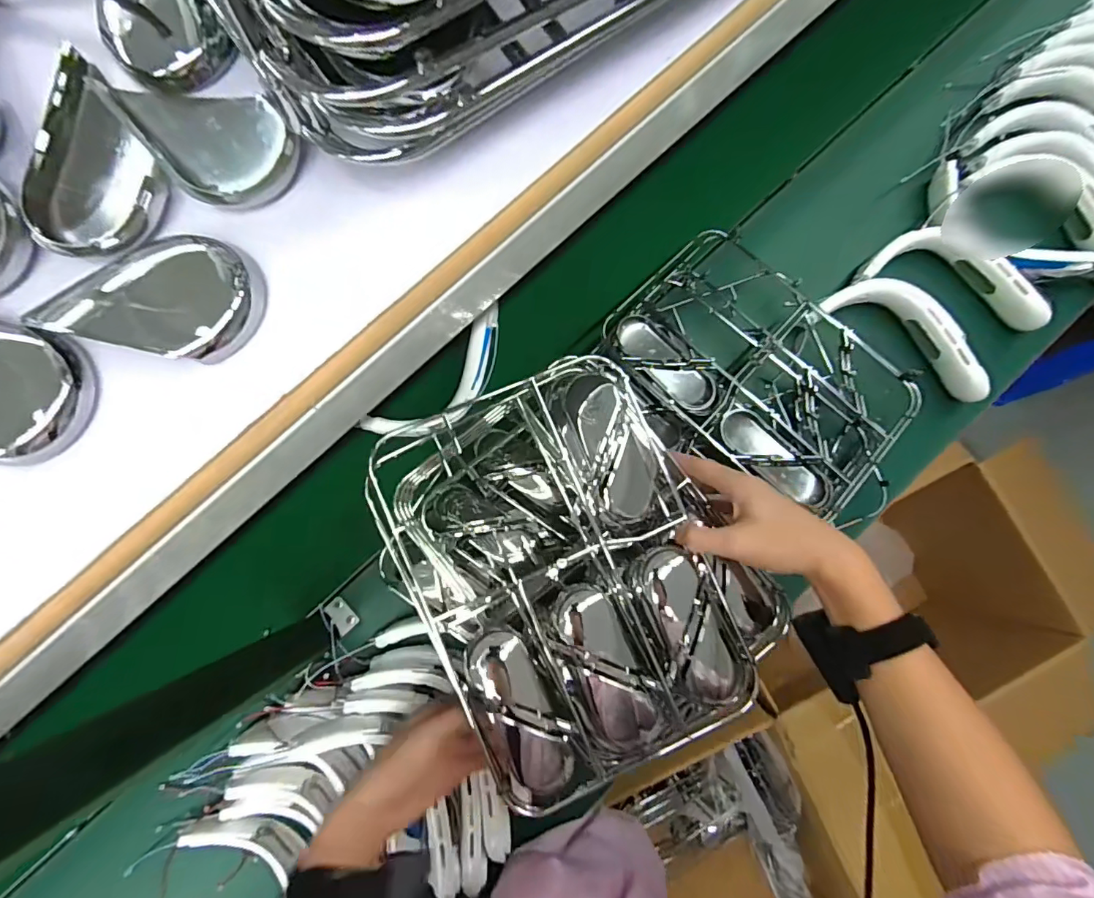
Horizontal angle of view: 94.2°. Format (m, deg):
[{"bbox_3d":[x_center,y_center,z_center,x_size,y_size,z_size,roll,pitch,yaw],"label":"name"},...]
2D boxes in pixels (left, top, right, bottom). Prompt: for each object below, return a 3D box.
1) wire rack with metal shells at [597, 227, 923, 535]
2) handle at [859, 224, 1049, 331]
[{"bbox_3d":[0.258,-0.078,0.608,0.364,0.088,0.249,43,86,4],"label":"wire rack with metal shells"},{"bbox_3d":[0.516,-0.221,0.644,0.235,0.036,0.092,16,84,2],"label":"handle"}]

